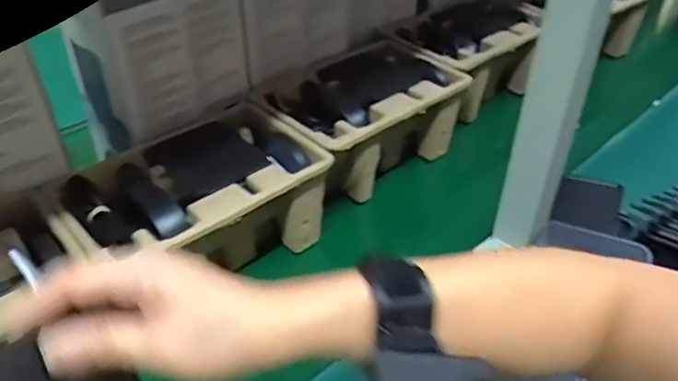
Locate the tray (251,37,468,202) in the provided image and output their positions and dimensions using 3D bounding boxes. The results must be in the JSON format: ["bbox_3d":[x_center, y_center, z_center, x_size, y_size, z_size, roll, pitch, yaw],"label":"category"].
[{"bbox_3d":[0.039,-0.080,0.682,0.247,0.105,0.146,-25,45,-31],"label":"tray"}]

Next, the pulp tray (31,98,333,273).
[{"bbox_3d":[-0.127,0.023,0.547,0.231,0.103,0.143,-28,47,-33],"label":"pulp tray"}]

